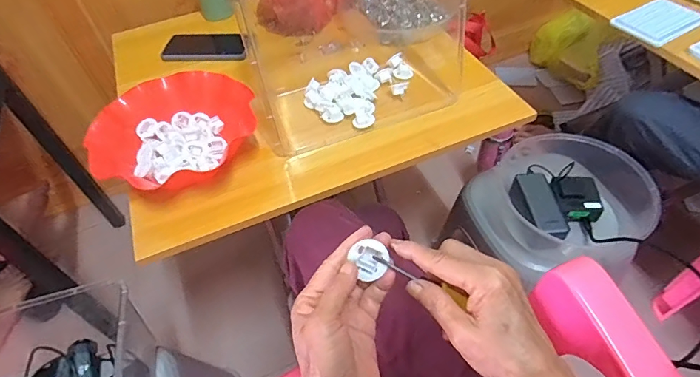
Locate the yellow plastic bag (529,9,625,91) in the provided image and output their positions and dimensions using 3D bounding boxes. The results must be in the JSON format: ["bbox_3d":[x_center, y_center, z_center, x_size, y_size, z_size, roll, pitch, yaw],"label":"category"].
[{"bbox_3d":[0.692,-0.447,1.370,0.274,0.216,0.113,34,61,28],"label":"yellow plastic bag"}]

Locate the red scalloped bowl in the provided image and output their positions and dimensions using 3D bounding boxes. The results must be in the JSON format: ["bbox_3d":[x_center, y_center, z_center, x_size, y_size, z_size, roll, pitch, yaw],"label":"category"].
[{"bbox_3d":[-0.252,-0.078,0.615,0.200,0.063,0.205,-3,51,3],"label":"red scalloped bowl"}]

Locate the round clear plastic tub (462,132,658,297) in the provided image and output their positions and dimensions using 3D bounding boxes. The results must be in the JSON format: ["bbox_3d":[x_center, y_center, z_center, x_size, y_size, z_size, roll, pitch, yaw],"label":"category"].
[{"bbox_3d":[0.359,0.022,0.742,0.257,0.111,0.234,-16,52,-8],"label":"round clear plastic tub"}]

